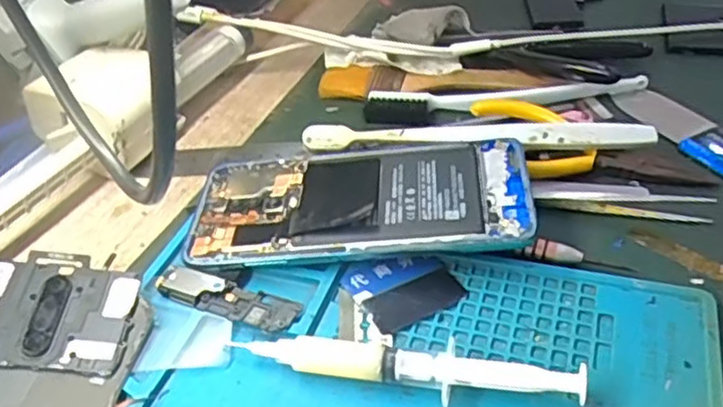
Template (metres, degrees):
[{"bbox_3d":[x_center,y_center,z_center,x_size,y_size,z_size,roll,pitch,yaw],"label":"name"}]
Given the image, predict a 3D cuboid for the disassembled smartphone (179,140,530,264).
[{"bbox_3d":[-0.002,-0.004,0.335,0.160,0.008,0.075,-5,41,8],"label":"disassembled smartphone"}]

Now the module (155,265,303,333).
[{"bbox_3d":[-0.060,0.041,0.304,0.066,0.006,0.018,13,43,22],"label":"module"}]

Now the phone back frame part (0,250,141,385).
[{"bbox_3d":[-0.130,0.044,0.290,0.066,0.004,0.054,8,51,0],"label":"phone back frame part"}]

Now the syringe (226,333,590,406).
[{"bbox_3d":[0.016,0.063,0.267,0.135,0.014,0.018,3,40,11],"label":"syringe"}]

